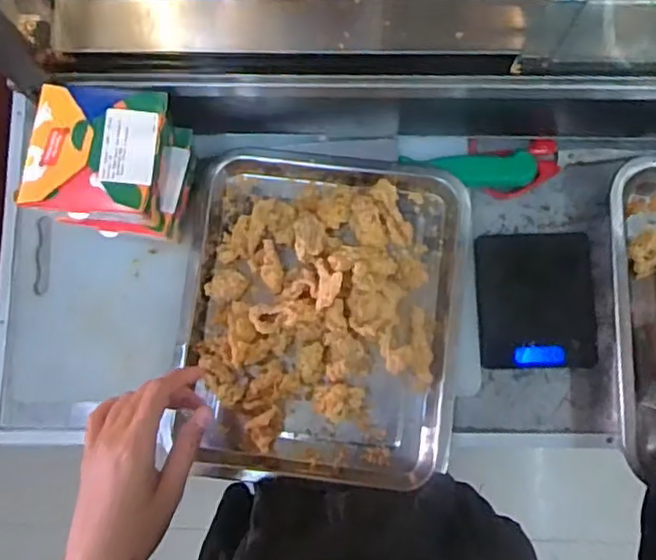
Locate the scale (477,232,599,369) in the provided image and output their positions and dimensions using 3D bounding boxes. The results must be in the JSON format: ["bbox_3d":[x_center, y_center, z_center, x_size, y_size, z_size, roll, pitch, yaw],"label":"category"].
[{"bbox_3d":[0.193,0.019,0.603,0.101,0.026,0.121,-1,82,2],"label":"scale"}]

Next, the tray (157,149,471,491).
[{"bbox_3d":[-0.002,0.029,0.596,0.245,0.055,0.295,7,83,3],"label":"tray"}]

